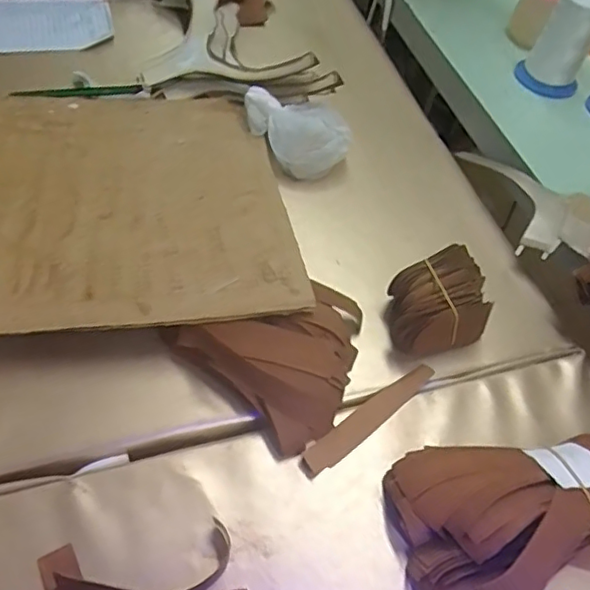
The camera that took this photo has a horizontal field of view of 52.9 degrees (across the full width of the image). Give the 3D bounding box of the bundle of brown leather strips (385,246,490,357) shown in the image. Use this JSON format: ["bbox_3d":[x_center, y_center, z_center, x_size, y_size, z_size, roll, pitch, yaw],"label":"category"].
[{"bbox_3d":[0.106,0.009,0.449,0.078,0.054,0.063,-9,56,-16],"label":"bundle of brown leather strips"}]

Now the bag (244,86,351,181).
[{"bbox_3d":[0.002,-0.158,0.555,0.067,0.038,0.095,-30,63,-28],"label":"bag"}]

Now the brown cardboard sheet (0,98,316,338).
[{"bbox_3d":[-0.165,-0.077,0.477,0.305,0.023,0.266,-6,54,-10],"label":"brown cardboard sheet"}]

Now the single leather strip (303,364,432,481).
[{"bbox_3d":[0.052,0.084,0.411,0.121,0.006,0.020,-33,60,-31],"label":"single leather strip"}]

